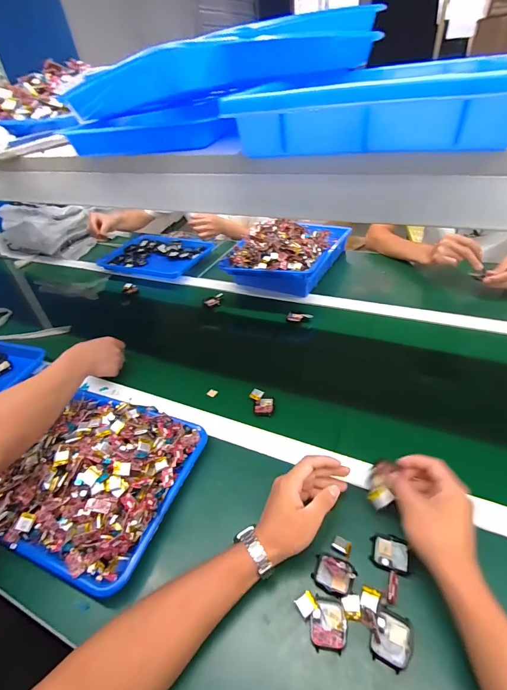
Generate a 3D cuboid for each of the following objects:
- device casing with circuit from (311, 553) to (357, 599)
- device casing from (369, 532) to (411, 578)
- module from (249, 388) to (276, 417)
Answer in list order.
[{"bbox_3d":[0.096,0.275,0.401,0.047,0.014,0.039,11,43,21],"label":"device casing with circuit"},{"bbox_3d":[0.170,0.258,0.414,0.047,0.009,0.042,10,43,19],"label":"device casing"},{"bbox_3d":[0.015,0.107,0.617,0.046,0.014,0.054,4,41,13],"label":"module"}]

